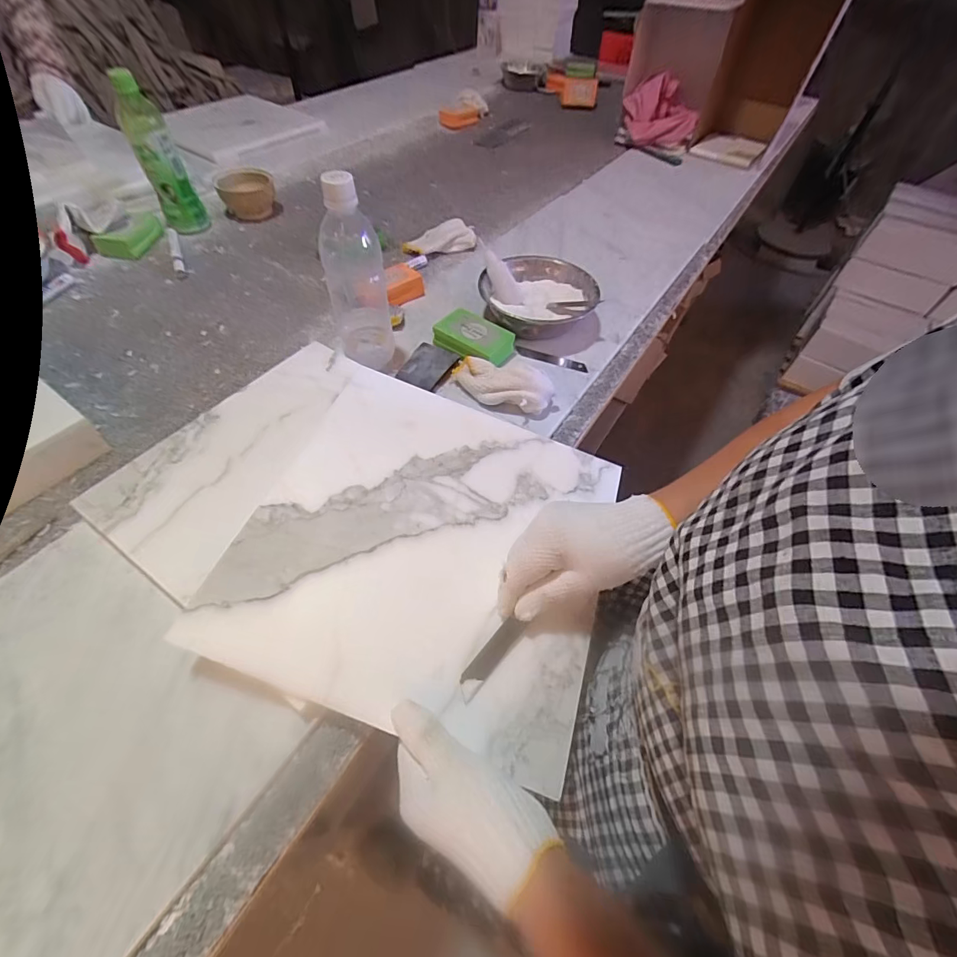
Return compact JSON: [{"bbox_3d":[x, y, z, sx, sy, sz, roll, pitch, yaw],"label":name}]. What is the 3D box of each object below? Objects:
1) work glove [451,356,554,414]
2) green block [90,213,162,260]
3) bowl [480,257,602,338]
[{"bbox_3d":[0.028,-0.115,0.516,0.122,0.044,0.053,17,56,9],"label":"work glove"},{"bbox_3d":[-0.580,-0.406,0.714,0.076,0.036,0.109,1,55,-2],"label":"green block"},{"bbox_3d":[0.081,-0.256,0.619,0.153,0.053,0.153,1,55,-1],"label":"bowl"}]

